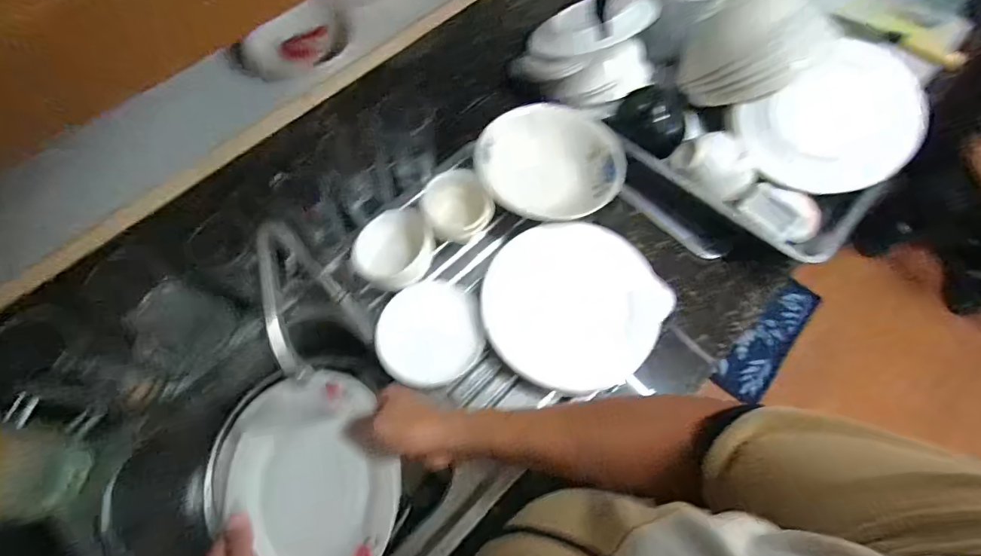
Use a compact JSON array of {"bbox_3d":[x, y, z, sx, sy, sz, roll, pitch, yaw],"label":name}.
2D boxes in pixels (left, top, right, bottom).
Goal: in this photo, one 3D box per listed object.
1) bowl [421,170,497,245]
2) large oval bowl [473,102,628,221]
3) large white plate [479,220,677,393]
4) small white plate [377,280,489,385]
[{"bbox_3d":[-0.051,-0.107,0.702,0.096,0.077,0.088,0,66,-1],"label":"bowl"},{"bbox_3d":[0.093,-0.183,0.733,0.221,0.058,0.175,4,66,1],"label":"large oval bowl"},{"bbox_3d":[0.118,0.037,0.652,0.236,0.031,0.241,0,84,-4],"label":"large white plate"},{"bbox_3d":[-0.086,0.076,0.654,0.145,0.036,0.139,0,66,-1],"label":"small white plate"}]

